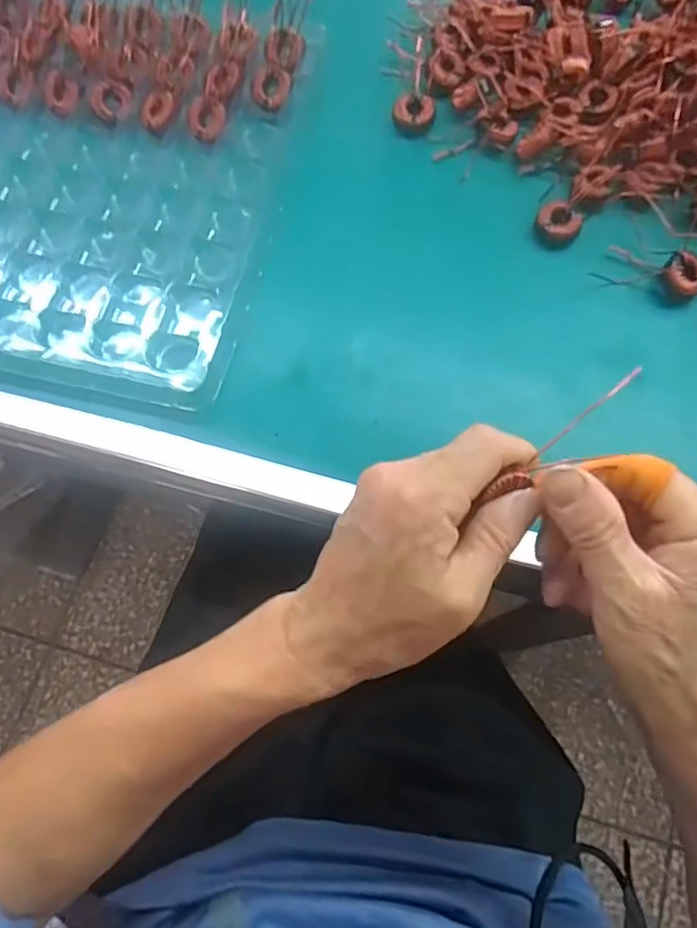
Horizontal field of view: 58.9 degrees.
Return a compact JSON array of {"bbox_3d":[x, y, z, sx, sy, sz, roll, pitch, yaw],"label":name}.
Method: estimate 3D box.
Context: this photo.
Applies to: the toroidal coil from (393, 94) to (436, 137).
[{"bbox_3d":[0.044,-0.233,0.409,0.027,0.009,0.027,8,73,4],"label":"toroidal coil"}]

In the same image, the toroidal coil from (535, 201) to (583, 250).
[{"bbox_3d":[0.130,-0.148,0.382,0.027,0.016,0.021,23,75,9],"label":"toroidal coil"}]

